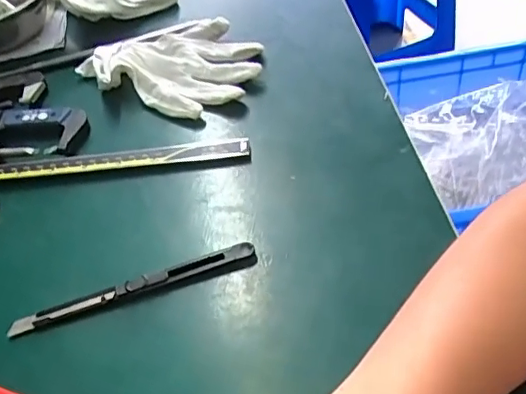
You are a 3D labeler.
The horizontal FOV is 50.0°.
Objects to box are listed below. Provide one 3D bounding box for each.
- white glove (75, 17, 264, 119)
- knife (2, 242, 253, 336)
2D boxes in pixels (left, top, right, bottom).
[{"bbox_3d":[-0.075,-0.115,0.478,0.144,0.028,0.103,11,50,18],"label":"white glove"},{"bbox_3d":[-0.078,0.054,0.340,0.149,0.009,0.009,-17,48,-7],"label":"knife"}]

